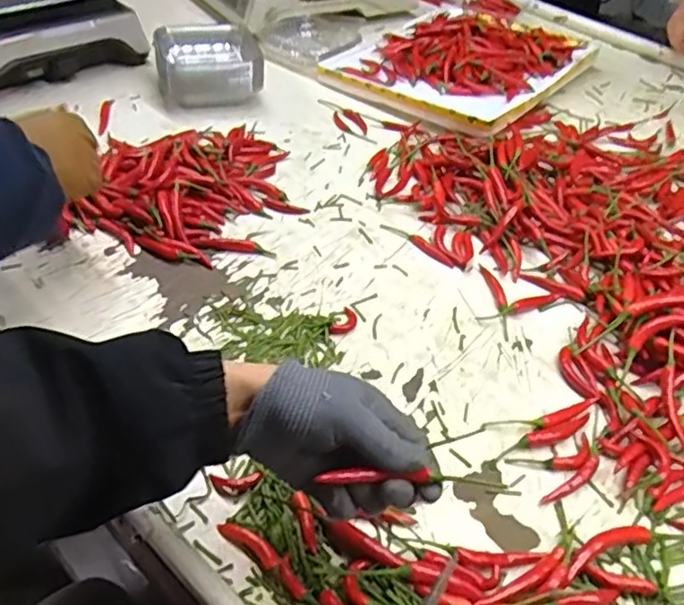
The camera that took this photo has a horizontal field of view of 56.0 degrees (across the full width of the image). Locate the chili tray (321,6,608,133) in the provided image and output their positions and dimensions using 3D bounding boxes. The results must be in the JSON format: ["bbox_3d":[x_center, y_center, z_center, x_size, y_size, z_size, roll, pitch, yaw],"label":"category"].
[{"bbox_3d":[0.188,-0.383,0.988,0.298,0.061,0.408,30,48,23],"label":"chili tray"}]

